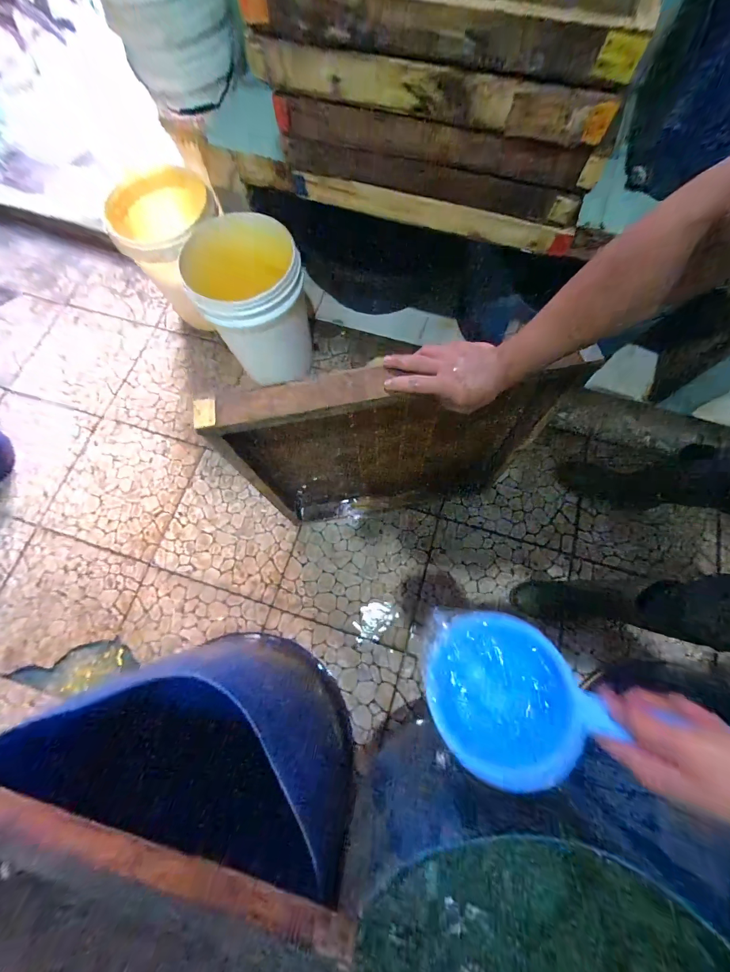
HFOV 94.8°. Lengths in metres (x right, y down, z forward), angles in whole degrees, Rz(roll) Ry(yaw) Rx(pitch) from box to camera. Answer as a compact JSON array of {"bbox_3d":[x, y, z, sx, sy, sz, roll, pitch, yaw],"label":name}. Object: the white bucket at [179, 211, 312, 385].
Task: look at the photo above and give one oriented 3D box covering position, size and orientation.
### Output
[{"bbox_3d":[-0.295,-0.466,0.948,0.279,0.381,0.258,-17,73,-3],"label":"white bucket"}]

